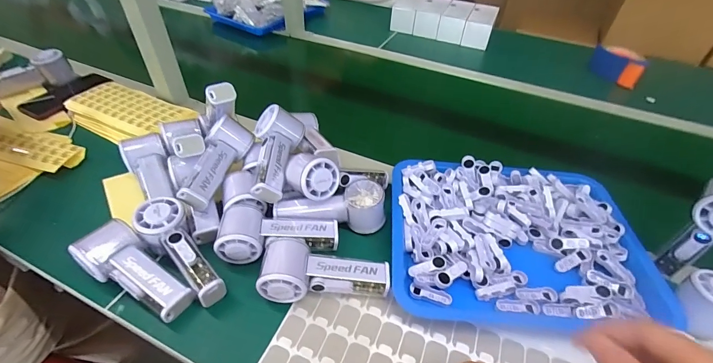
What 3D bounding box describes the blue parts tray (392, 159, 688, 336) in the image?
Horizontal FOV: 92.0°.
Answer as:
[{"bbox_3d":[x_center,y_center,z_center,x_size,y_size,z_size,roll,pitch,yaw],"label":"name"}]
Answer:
[{"bbox_3d":[0.214,0.076,0.474,0.331,0.049,0.251,3,44,0],"label":"blue parts tray"}]

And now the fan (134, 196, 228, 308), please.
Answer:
[{"bbox_3d":[-0.216,0.086,0.430,0.057,0.052,0.157,-34,70,-33],"label":"fan"}]

